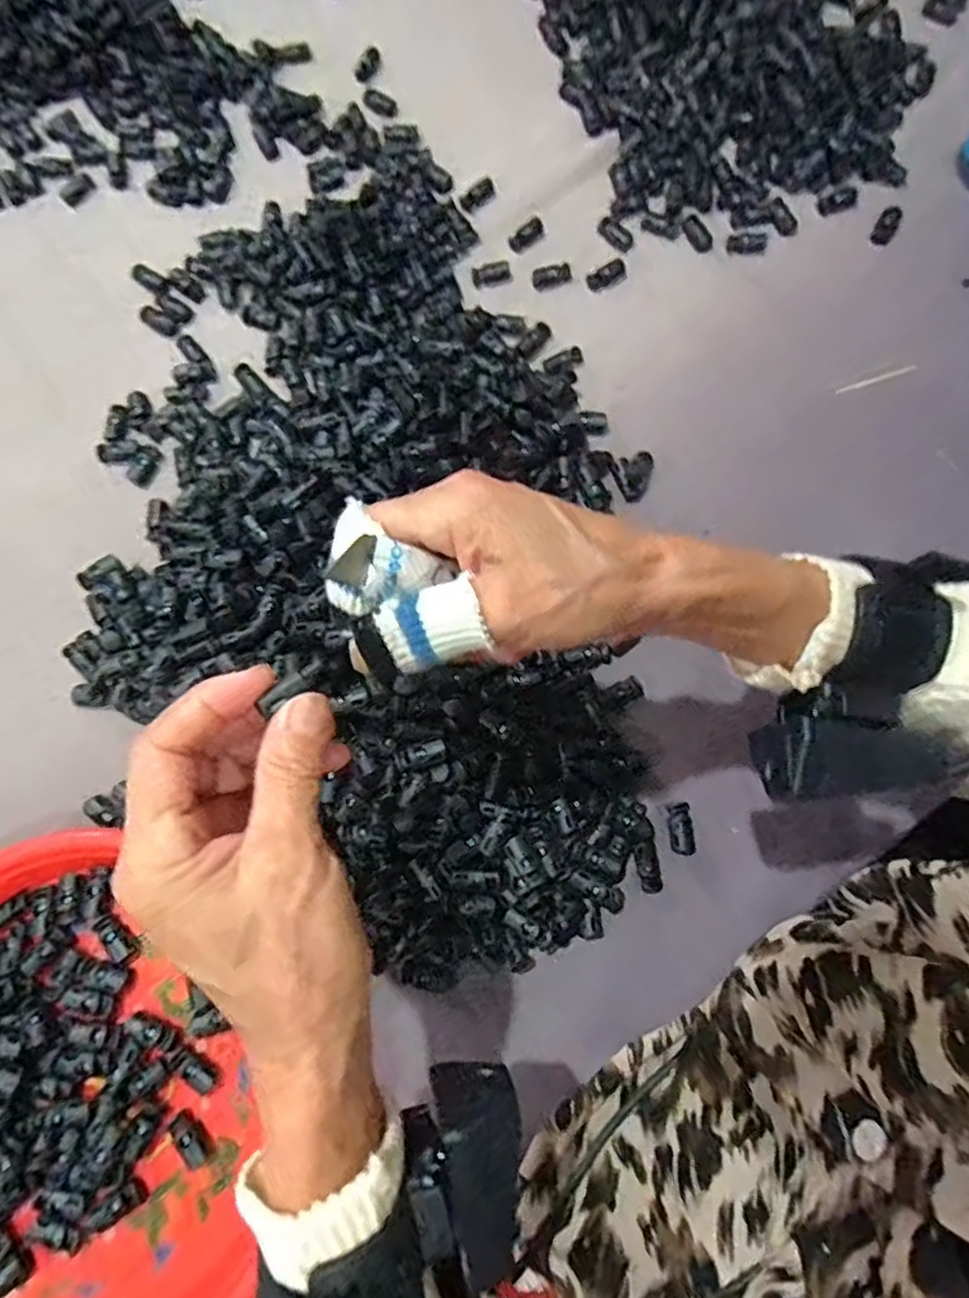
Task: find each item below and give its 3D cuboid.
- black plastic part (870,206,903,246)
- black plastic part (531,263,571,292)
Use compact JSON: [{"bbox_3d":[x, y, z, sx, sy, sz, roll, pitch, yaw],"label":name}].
[{"bbox_3d":[0.287,-0.302,0.498,0.016,0.009,0.028,30,79,8],"label":"black plastic part"},{"bbox_3d":[0.047,-0.264,0.492,0.027,0.008,0.014,-15,76,-2],"label":"black plastic part"}]

